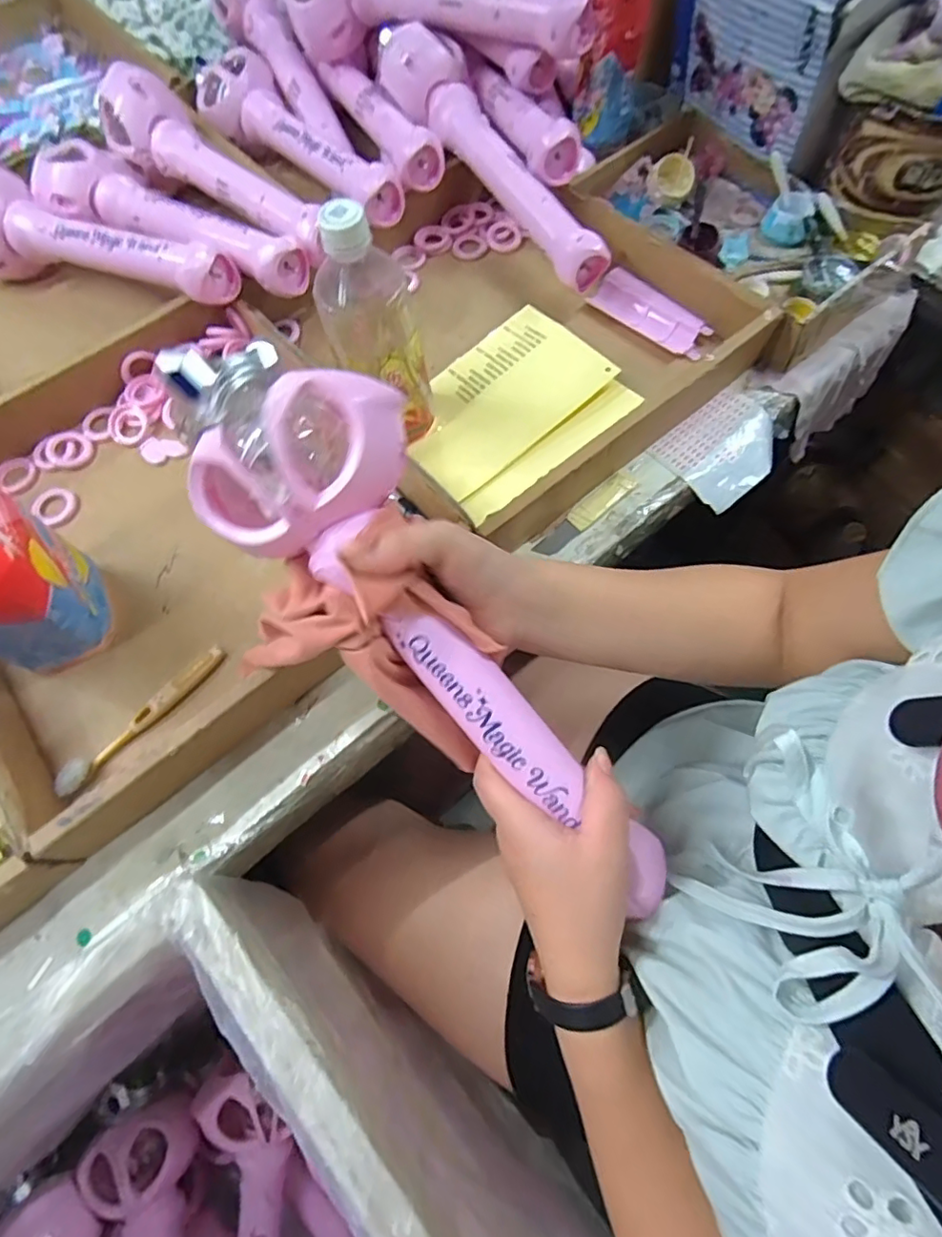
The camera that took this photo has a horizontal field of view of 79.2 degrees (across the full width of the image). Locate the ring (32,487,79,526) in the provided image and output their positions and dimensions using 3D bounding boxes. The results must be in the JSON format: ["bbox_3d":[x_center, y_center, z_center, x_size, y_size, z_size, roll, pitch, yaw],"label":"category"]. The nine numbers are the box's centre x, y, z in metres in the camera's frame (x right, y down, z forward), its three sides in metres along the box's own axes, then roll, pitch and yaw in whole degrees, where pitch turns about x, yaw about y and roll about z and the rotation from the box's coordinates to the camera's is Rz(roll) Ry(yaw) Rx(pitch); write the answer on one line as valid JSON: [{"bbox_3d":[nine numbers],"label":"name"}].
[{"bbox_3d":[-0.359,-0.098,0.491,0.041,0.005,0.034,36,73,15],"label":"ring"}]

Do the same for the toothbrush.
[{"bbox_3d":[-0.237,0.073,0.415,0.020,0.018,0.137,40,74,17],"label":"toothbrush"}]

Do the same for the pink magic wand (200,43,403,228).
[{"bbox_3d":[-0.186,-0.503,0.598,0.083,0.051,0.326,-37,71,-13],"label":"pink magic wand"}]

